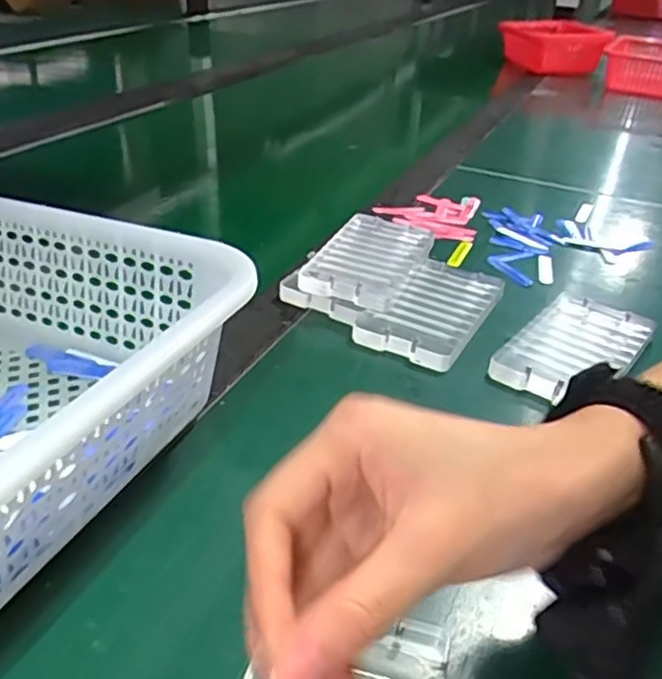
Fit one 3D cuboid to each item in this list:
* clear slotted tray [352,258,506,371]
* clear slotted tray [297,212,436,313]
[{"bbox_3d":[0.070,-0.023,0.453,0.067,0.015,0.108,20,36,24],"label":"clear slotted tray"},{"bbox_3d":[0.028,-0.058,0.486,0.068,0.022,0.113,15,34,18],"label":"clear slotted tray"}]

